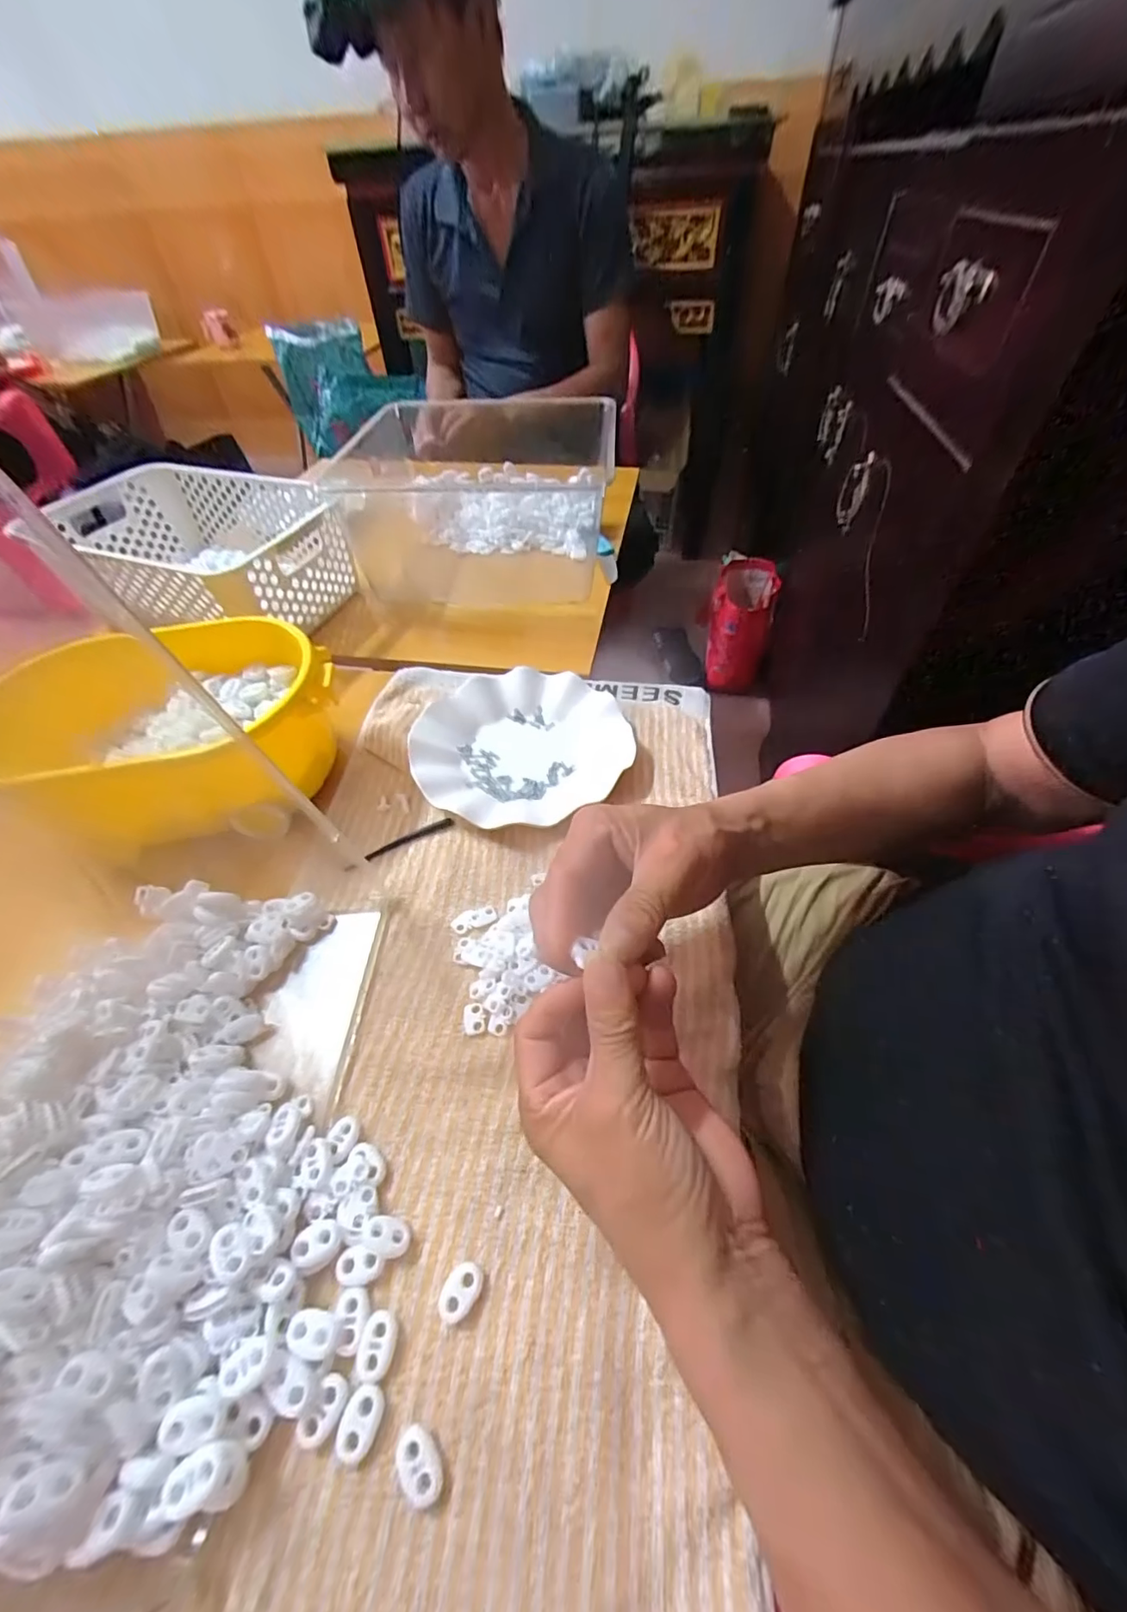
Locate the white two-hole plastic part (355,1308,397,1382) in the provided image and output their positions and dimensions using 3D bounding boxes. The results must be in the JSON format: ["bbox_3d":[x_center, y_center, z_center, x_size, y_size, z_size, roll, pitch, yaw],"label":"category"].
[{"bbox_3d":[-0.083,0.238,0.233,0.015,0.004,0.022,4,51,6],"label":"white two-hole plastic part"}]

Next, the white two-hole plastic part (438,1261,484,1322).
[{"bbox_3d":[-0.048,0.224,0.244,0.016,0.007,0.022,24,56,21],"label":"white two-hole plastic part"}]

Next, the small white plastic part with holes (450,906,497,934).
[{"bbox_3d":[-0.062,0.078,0.365,0.031,0.004,0.015,-16,51,-10],"label":"small white plastic part with holes"}]

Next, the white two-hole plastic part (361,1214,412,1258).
[{"bbox_3d":[-0.086,0.207,0.254,0.023,0.005,0.015,11,52,12],"label":"white two-hole plastic part"}]

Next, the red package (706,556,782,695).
[{"bbox_3d":[0.422,-0.432,1.286,0.141,0.227,0.237,8,51,10],"label":"red package"}]

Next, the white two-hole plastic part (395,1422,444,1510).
[{"bbox_3d":[-0.058,0.265,0.212,0.016,0.005,0.023,-28,55,-19],"label":"white two-hole plastic part"}]

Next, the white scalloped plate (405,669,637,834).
[{"bbox_3d":[-0.037,-0.057,0.466,0.182,0.025,0.164,-14,51,-9],"label":"white scalloped plate"}]

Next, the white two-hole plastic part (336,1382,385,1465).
[{"bbox_3d":[-0.085,0.256,0.218,0.016,0.004,0.023,12,52,12],"label":"white two-hole plastic part"}]

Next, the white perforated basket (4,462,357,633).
[{"bbox_3d":[-0.403,-0.311,0.626,0.327,0.099,0.185,15,53,15],"label":"white perforated basket"}]

